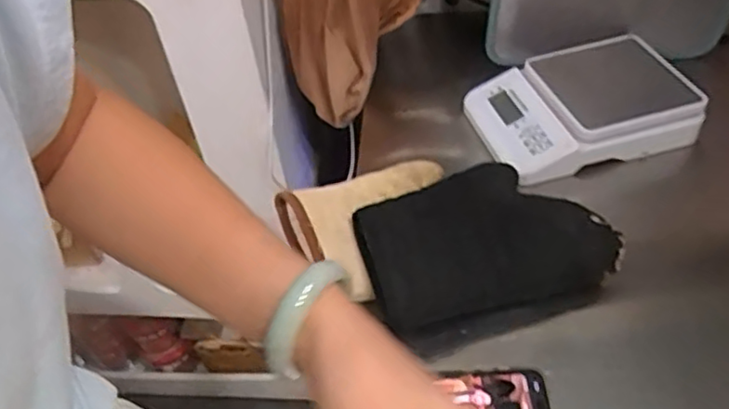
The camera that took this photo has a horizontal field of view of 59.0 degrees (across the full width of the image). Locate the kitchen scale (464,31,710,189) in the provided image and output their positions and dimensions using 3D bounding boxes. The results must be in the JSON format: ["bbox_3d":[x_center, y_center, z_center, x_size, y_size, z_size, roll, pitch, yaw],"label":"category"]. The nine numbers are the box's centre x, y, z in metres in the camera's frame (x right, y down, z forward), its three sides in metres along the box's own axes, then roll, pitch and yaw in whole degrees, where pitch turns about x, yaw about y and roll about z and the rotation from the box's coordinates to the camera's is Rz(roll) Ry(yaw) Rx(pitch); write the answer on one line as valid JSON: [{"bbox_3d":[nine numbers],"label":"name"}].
[{"bbox_3d":[0.238,-0.115,0.716,0.219,0.050,0.157,-12,46,-5],"label":"kitchen scale"}]

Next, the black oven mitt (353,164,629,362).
[{"bbox_3d":[0.109,0.039,0.581,0.204,0.030,0.149,-22,67,-12],"label":"black oven mitt"}]

